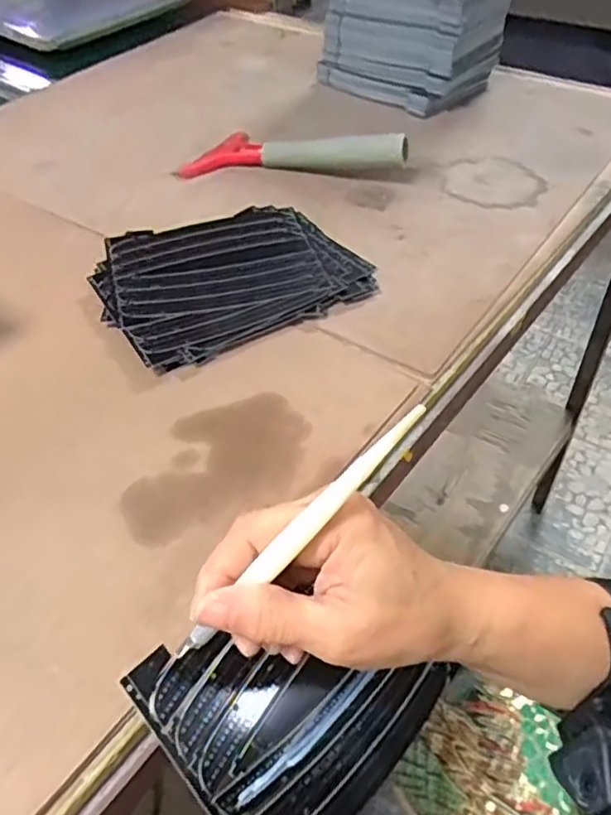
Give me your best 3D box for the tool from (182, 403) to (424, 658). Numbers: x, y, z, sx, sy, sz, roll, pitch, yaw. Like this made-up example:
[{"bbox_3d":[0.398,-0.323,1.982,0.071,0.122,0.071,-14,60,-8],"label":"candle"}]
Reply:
[{"bbox_3d":[-0.002,0.047,0.250,0.130,0.005,0.008,-47,51,12],"label":"tool"}]

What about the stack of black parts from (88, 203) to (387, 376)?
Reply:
[{"bbox_3d":[-0.062,-0.109,0.512,0.192,0.013,0.169,-24,50,-20],"label":"stack of black parts"}]

